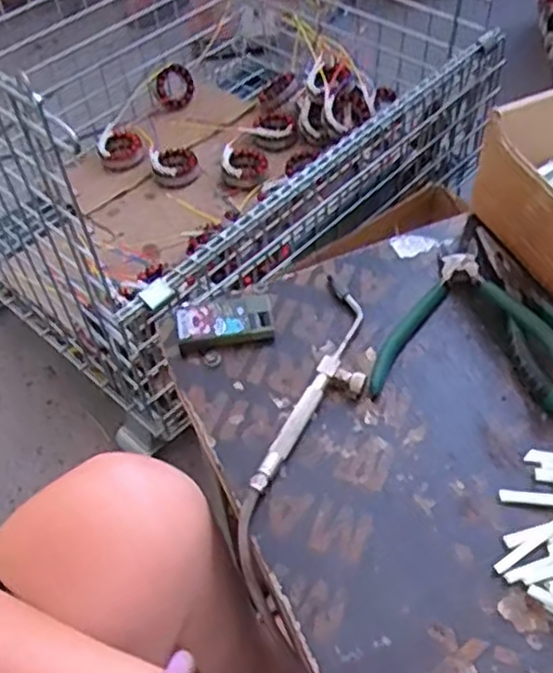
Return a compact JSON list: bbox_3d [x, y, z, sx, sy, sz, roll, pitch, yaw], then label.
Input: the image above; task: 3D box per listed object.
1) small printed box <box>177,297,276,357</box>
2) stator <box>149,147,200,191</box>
[{"bbox_3d":[-0.036,-0.009,0.487,0.065,0.019,0.035,-7,52,-4],"label":"small printed box"},{"bbox_3d":[-0.189,-0.317,1.306,0.082,0.047,0.077,-2,52,2],"label":"stator"}]

